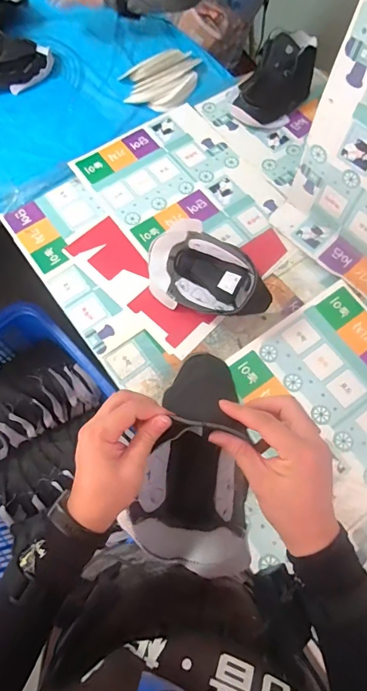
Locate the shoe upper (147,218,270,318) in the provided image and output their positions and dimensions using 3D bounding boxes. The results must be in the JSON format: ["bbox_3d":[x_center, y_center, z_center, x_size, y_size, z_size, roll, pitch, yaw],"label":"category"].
[{"bbox_3d":[0.039,-0.145,0.888,0.288,0.123,0.153,35,73,13],"label":"shoe upper"}]

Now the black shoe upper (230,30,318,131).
[{"bbox_3d":[0.242,-0.719,1.110,0.166,0.120,0.231,33,73,12],"label":"black shoe upper"}]

